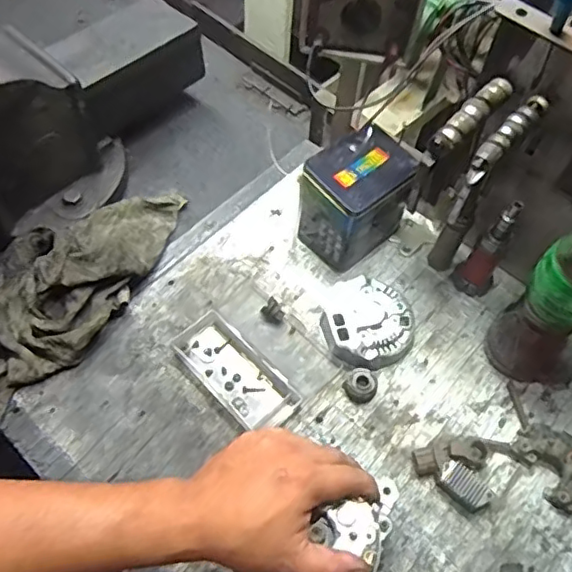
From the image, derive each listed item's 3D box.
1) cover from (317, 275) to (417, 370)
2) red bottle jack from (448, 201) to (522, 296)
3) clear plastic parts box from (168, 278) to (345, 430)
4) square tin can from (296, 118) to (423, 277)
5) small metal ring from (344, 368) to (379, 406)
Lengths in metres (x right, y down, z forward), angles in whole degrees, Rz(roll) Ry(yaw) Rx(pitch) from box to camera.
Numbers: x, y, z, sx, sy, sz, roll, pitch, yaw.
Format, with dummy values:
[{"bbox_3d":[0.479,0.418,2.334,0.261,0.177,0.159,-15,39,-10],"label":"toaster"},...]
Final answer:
[{"bbox_3d":[0.100,0.044,0.726,0.106,0.036,0.112,-11,61,-10],"label":"cover"},{"bbox_3d":[0.249,-0.043,0.718,0.049,0.157,0.037,34,63,15],"label":"red bottle jack"},{"bbox_3d":[-0.035,0.081,0.704,0.134,0.022,0.167,-39,69,-23],"label":"clear plastic parts box"},{"bbox_3d":[0.090,-0.114,0.760,0.142,0.143,0.096,-32,66,-20],"label":"square tin can"},{"bbox_3d":[0.090,0.117,0.693,0.036,0.014,0.040,37,64,17],"label":"small metal ring"}]

